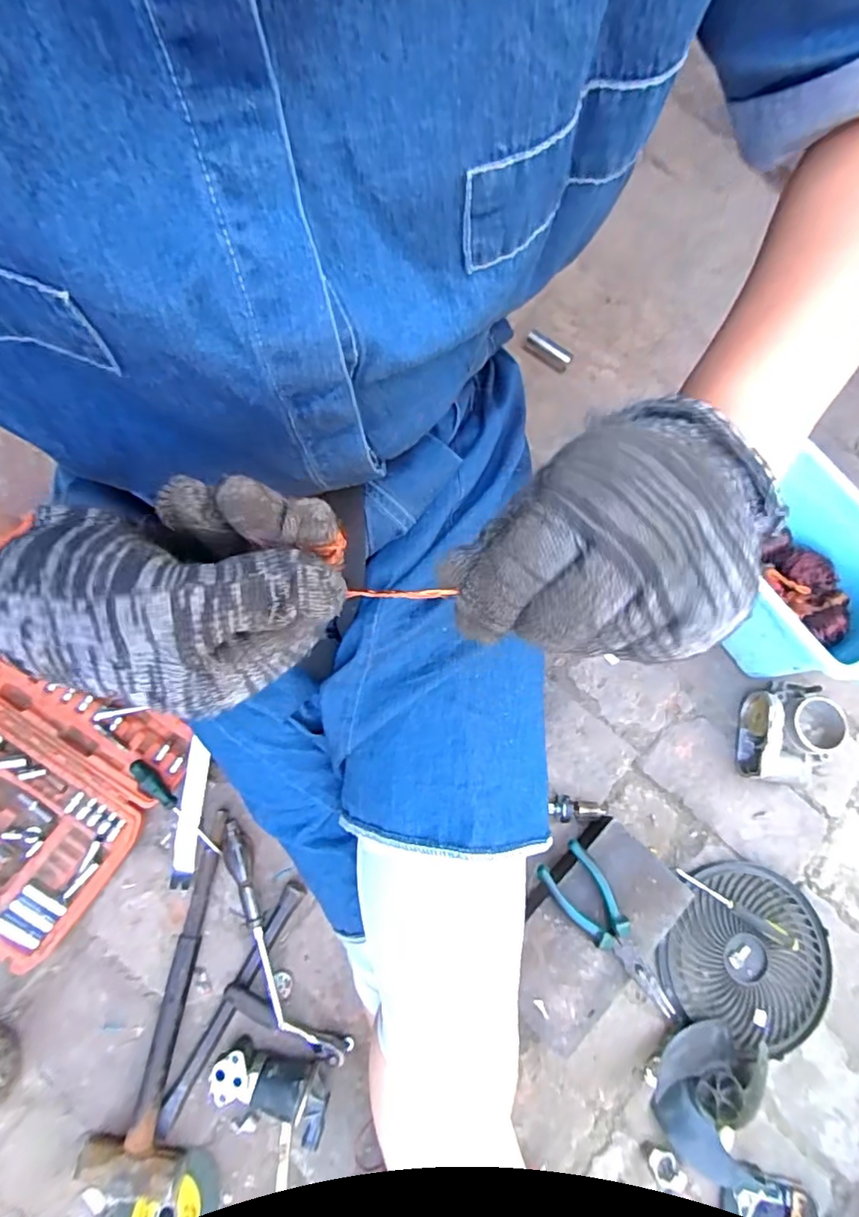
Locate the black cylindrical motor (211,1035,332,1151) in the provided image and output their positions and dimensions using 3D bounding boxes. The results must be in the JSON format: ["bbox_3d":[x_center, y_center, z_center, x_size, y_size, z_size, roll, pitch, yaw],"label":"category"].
[{"bbox_3d":[-0.164,0.493,0.592,0.121,0.044,0.053,18,73,0],"label":"black cylindrical motor"}]

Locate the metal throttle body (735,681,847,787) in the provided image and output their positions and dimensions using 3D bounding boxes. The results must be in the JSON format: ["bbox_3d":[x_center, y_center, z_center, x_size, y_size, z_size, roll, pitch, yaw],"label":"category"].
[{"bbox_3d":[0.451,0.156,0.719,0.101,0.064,0.125,11,73,-2],"label":"metal throttle body"}]

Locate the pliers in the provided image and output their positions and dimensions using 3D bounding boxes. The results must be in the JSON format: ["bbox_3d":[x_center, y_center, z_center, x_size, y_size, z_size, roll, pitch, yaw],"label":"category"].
[{"bbox_3d":[0.198,0.344,0.613,0.056,0.020,0.186,-37,81,-12],"label":"pliers"}]

